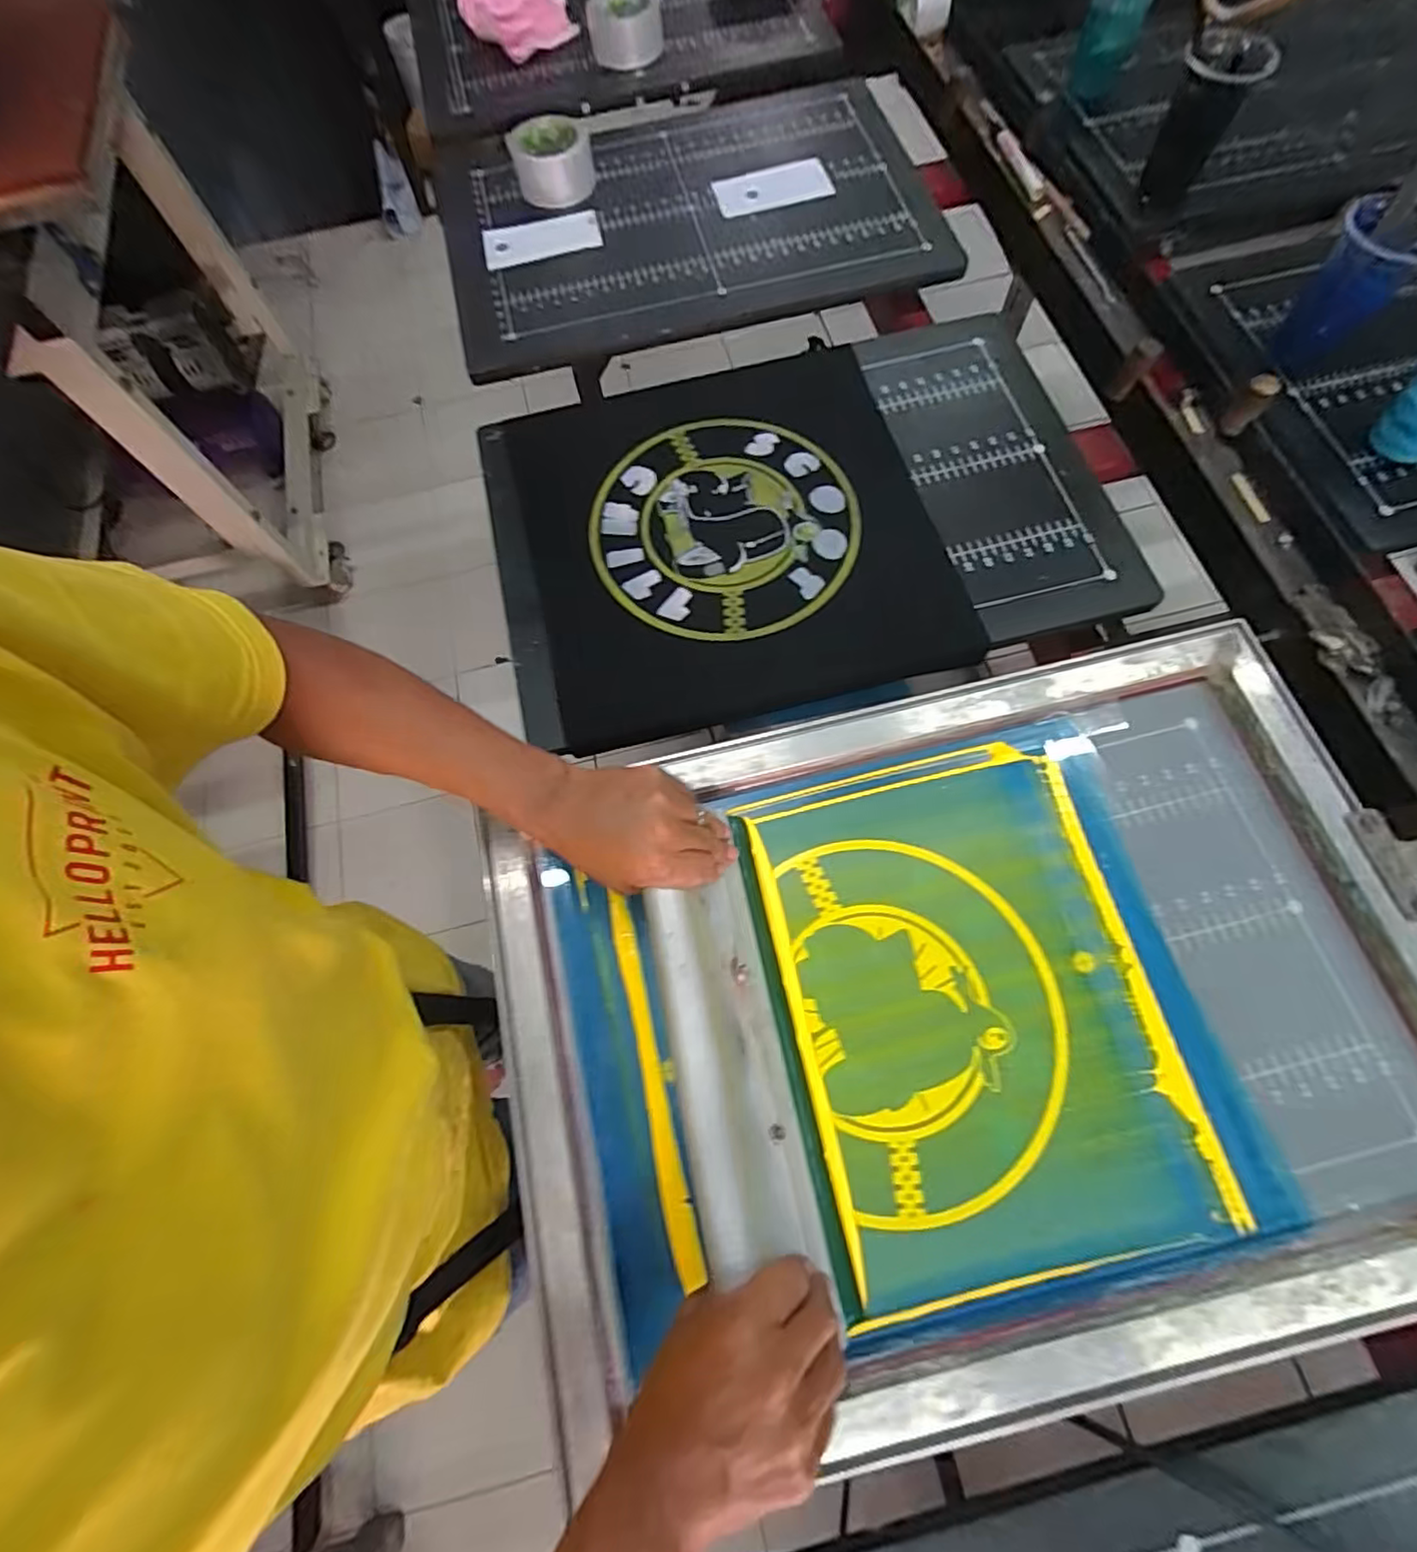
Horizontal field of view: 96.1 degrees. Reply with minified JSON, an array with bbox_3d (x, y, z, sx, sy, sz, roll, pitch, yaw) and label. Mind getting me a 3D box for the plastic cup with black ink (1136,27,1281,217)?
[{"bbox_3d":[0.542,-0.728,0.707,0.083,0.120,0.081,-1,70,3],"label":"plastic cup with black ink"}]

